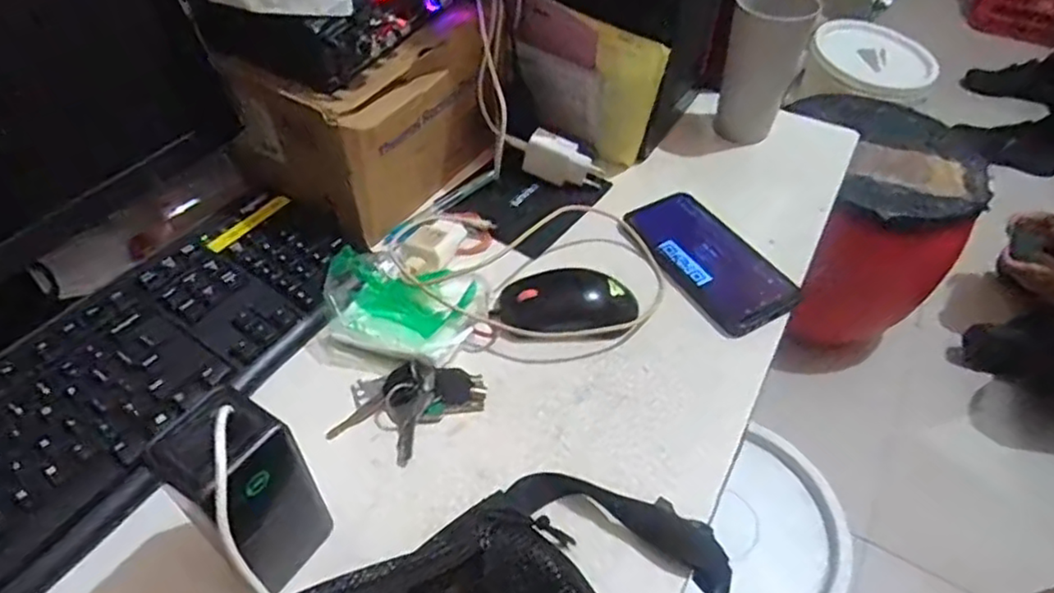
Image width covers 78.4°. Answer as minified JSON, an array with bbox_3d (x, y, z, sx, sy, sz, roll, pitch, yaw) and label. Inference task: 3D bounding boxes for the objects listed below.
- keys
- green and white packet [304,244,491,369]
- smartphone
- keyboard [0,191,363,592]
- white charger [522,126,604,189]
[{"bbox_3d":[-0.085,0.081,0.469,0.103,0.018,0.073,5,48,2],"label":"keys"},{"bbox_3d":[-0.100,0.009,0.517,0.128,0.029,0.094,7,48,4],"label":"green and white packet"},{"bbox_3d":[0.161,-0.034,0.574,0.082,0.010,0.158,-27,56,-14],"label":"smartphone"},{"bbox_3d":[-0.303,0.068,0.453,0.143,0.028,0.433,27,53,15],"label":"keyboard"},{"bbox_3d":[0.037,-0.136,0.642,0.076,0.041,0.023,13,48,10],"label":"white charger"}]

